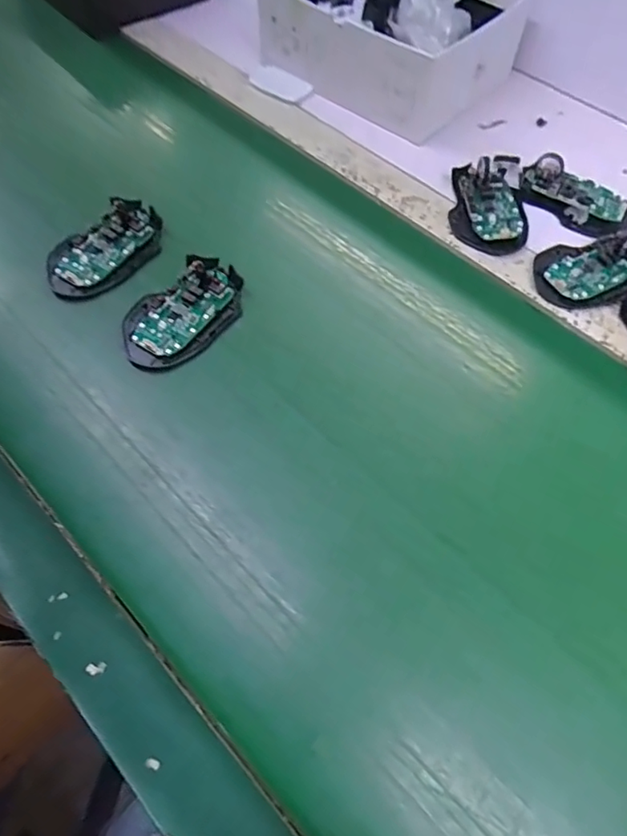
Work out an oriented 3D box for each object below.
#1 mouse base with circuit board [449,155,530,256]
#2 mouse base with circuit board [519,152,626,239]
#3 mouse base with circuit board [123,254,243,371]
[{"bbox_3d":[0.168,-0.202,0.524,0.072,0.023,0.101,10,61,5],"label":"mouse base with circuit board"},{"bbox_3d":[0.258,-0.219,0.531,0.111,0.025,0.070,37,66,19],"label":"mouse base with circuit board"},{"bbox_3d":[-0.107,-0.089,0.457,0.069,0.017,0.113,39,67,19],"label":"mouse base with circuit board"}]

